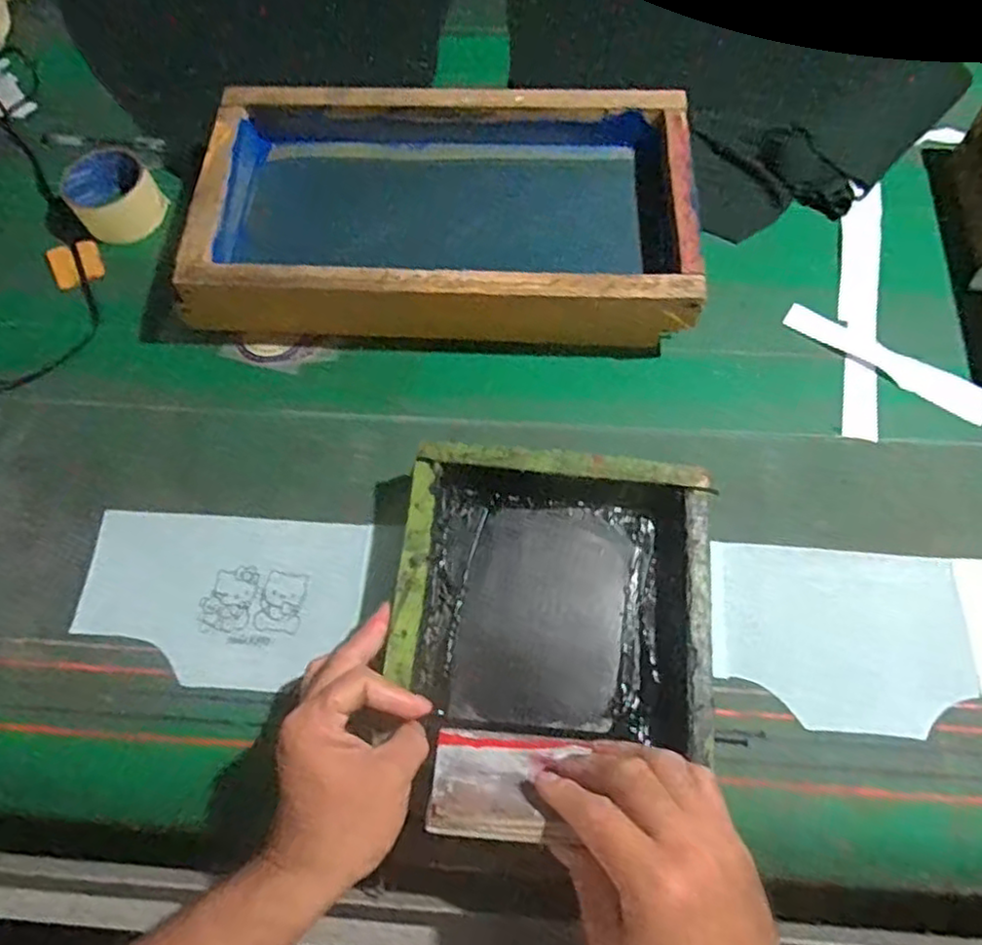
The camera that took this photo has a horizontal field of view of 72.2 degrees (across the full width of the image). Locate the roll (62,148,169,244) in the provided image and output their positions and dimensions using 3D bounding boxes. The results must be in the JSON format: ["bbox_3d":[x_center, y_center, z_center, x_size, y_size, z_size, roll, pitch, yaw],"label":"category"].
[{"bbox_3d":[-0.390,-0.287,0.700,0.081,0.052,0.076,-1,65,2],"label":"roll"}]

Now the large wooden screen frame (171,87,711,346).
[{"bbox_3d":[-0.049,-0.241,0.647,0.461,0.098,0.262,2,65,4],"label":"large wooden screen frame"}]

